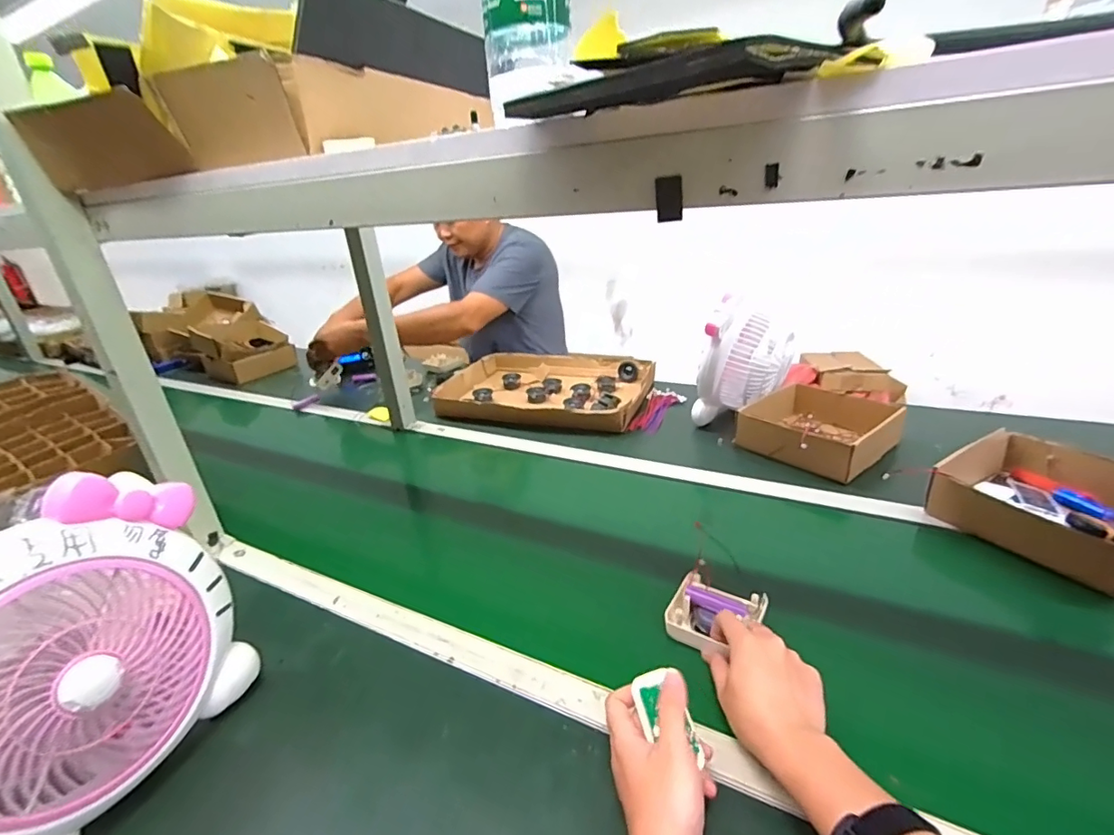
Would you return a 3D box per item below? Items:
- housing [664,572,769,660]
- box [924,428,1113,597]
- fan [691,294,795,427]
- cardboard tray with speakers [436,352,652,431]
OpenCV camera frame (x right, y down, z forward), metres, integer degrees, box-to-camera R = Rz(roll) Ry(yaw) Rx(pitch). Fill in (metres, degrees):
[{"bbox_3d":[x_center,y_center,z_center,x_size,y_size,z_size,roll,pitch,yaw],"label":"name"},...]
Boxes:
[{"bbox_3d":[0.172,0.212,0.553,0.092,0.036,0.088,13,30,33],"label":"housing"},{"bbox_3d":[0.653,0.103,0.661,0.214,0.080,0.210,-16,27,-23],"label":"box"},{"bbox_3d":[0.358,-0.126,1.000,0.155,0.225,0.206,2,26,15],"label":"fan"},{"bbox_3d":[-0.025,-0.071,1.227,0.486,0.058,0.355,4,26,18],"label":"cardboard tray with speakers"}]

